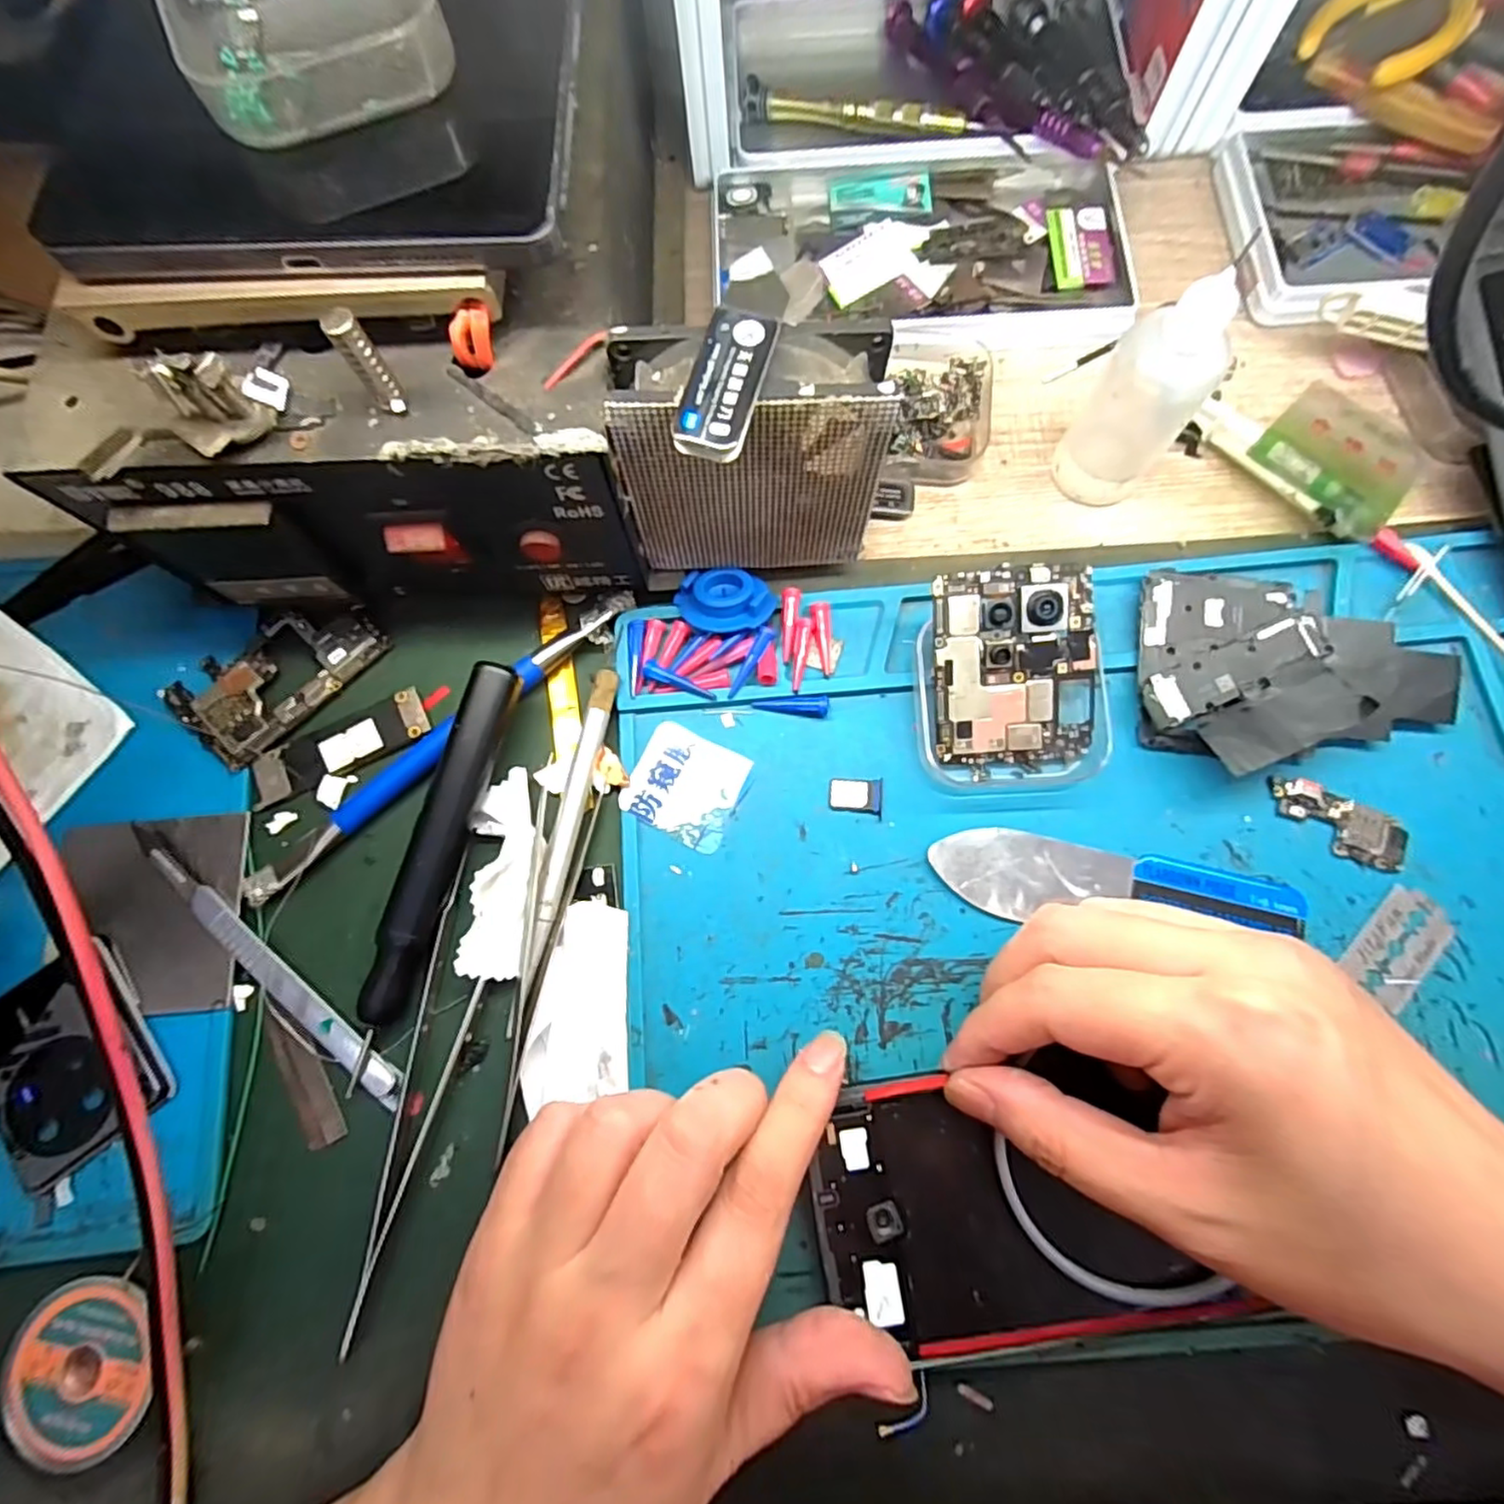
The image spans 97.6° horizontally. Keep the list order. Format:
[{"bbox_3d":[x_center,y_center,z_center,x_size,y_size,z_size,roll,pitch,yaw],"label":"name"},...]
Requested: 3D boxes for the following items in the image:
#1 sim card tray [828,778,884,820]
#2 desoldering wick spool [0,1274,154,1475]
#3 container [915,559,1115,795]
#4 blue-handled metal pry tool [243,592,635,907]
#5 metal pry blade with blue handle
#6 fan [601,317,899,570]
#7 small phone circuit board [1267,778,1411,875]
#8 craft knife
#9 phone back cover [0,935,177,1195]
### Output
[{"bbox_3d":[0.037,0.015,0.233,0.019,0.004,0.013,3,77,3],"label":"sim card tray"},{"bbox_3d":[-0.195,0.180,0.194,0.044,0.015,0.046,0,77,2],"label":"desoldering wick spool"},{"bbox_3d":[0.089,-0.025,0.228,0.063,0.027,0.071,-9,77,0],"label":"container"},{"bbox_3d":[-0.111,-0.007,0.237,0.167,0.013,0.016,-39,79,-7],"label":"blue-handled metal pry tool"},{"bbox_3d":[0.122,0.047,0.222,0.120,0.004,0.027,10,77,4],"label":"metal pry blade with blue handle"},{"bbox_3d":[0.001,-0.093,0.217,0.079,0.084,0.030,-2,77,1],"label":"fan"},{"bbox_3d":[0.199,0.024,0.223,0.045,0.004,0.020,26,79,8],"label":"small phone circuit board"},{"bbox_3d":[-0.168,0.072,0.224,0.133,0.007,0.012,39,81,10],"label":"craft knife"},{"bbox_3d":[-0.226,0.102,0.217,0.054,0.005,0.062,-37,78,-7],"label":"phone back cover"}]

